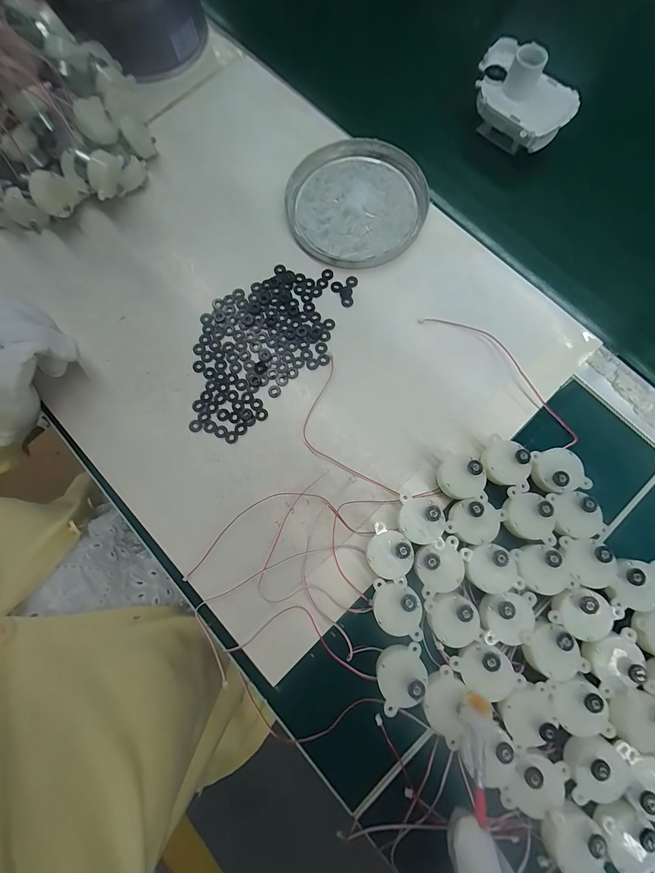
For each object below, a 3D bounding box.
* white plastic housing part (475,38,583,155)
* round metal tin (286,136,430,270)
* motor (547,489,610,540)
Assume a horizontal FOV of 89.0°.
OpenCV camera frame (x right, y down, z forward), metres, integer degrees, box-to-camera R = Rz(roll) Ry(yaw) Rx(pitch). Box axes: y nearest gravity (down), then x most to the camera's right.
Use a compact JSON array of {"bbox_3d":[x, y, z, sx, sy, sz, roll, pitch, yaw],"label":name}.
[{"bbox_3d":[0.183,-0.322,0.316,0.068,0.055,0.101,-41,80,-7],"label":"white plastic housing part"},{"bbox_3d":[0.028,-0.221,0.314,0.128,0.013,0.126,0,78,1],"label":"round metal tin"},{"bbox_3d":[0.177,0.057,0.244,0.033,0.029,0.031,0,78,1],"label":"motor"}]

